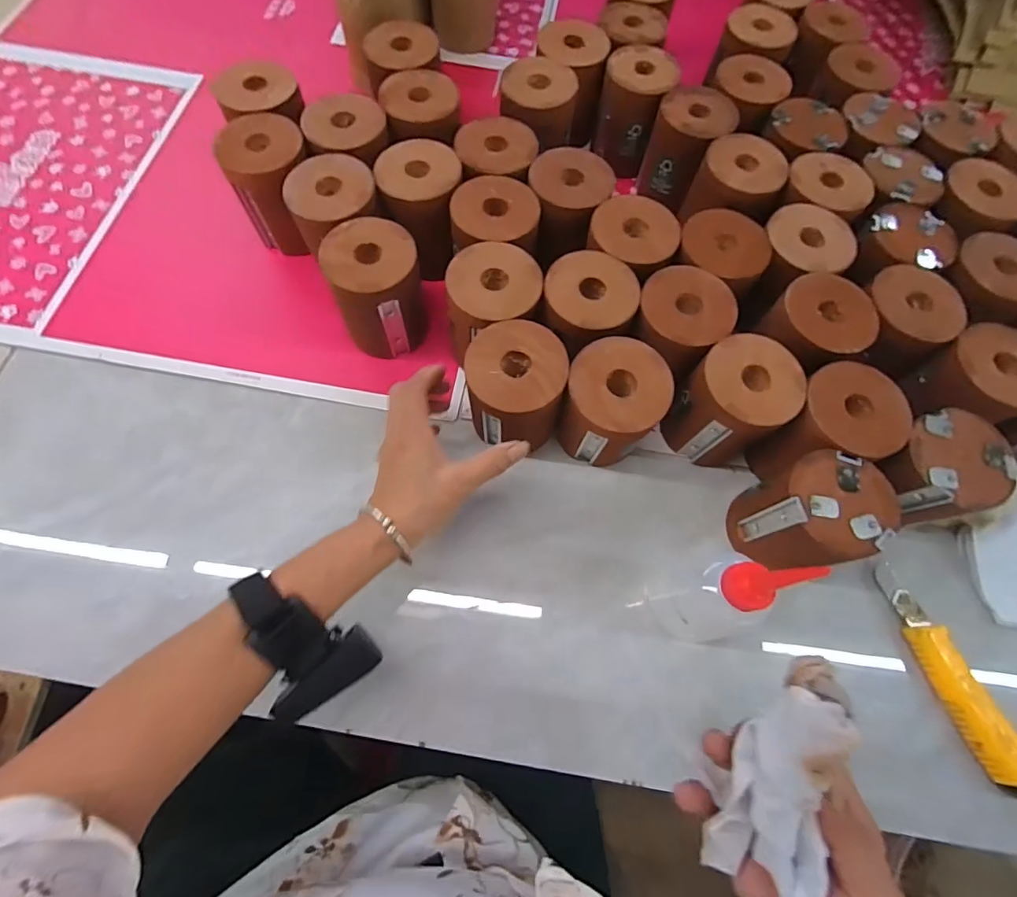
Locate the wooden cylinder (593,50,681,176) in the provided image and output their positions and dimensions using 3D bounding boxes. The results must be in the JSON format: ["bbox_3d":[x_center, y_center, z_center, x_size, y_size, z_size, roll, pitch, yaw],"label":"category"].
[{"bbox_3d":[0.138,-0.378,0.550,0.070,0.097,0.068,18,68,5],"label":"wooden cylinder"}]

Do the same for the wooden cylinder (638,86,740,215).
[{"bbox_3d":[0.187,-0.320,0.521,0.075,0.082,0.085,38,71,11],"label":"wooden cylinder"}]

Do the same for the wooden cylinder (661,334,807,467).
[{"bbox_3d":[0.185,-0.035,0.414,0.074,0.107,0.075,1,68,-2],"label":"wooden cylinder"}]

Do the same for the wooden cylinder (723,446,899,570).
[{"bbox_3d":[0.232,0.056,0.384,0.075,0.100,0.074,1,68,-2],"label":"wooden cylinder"}]

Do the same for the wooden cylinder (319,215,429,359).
[{"bbox_3d":[-0.119,-0.142,0.444,0.074,0.097,0.079,1,68,-2],"label":"wooden cylinder"}]

